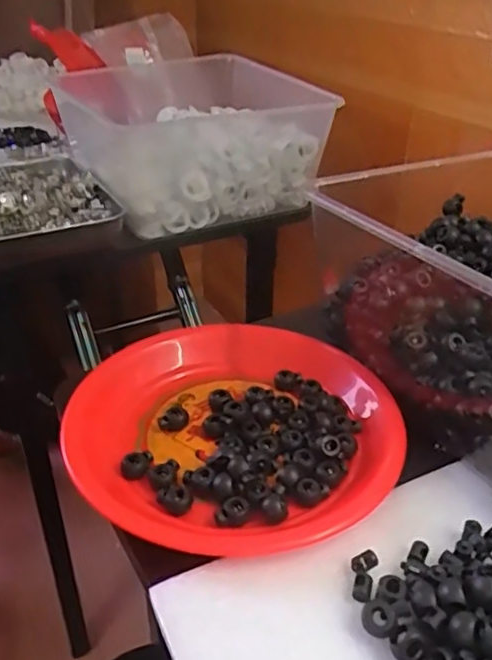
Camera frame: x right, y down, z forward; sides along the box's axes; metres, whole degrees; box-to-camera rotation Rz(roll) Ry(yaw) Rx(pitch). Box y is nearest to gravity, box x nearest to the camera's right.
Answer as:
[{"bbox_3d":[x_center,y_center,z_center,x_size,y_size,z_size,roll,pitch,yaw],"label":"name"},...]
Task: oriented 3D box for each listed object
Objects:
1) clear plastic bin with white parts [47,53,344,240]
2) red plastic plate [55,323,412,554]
[{"bbox_3d":[-0.085,-0.273,0.884,0.280,0.152,0.354,-16,36,-25],"label":"clear plastic bin with white parts"},{"bbox_3d":[-0.008,0.064,0.445,0.223,0.034,0.227,1,33,0],"label":"red plastic plate"}]

